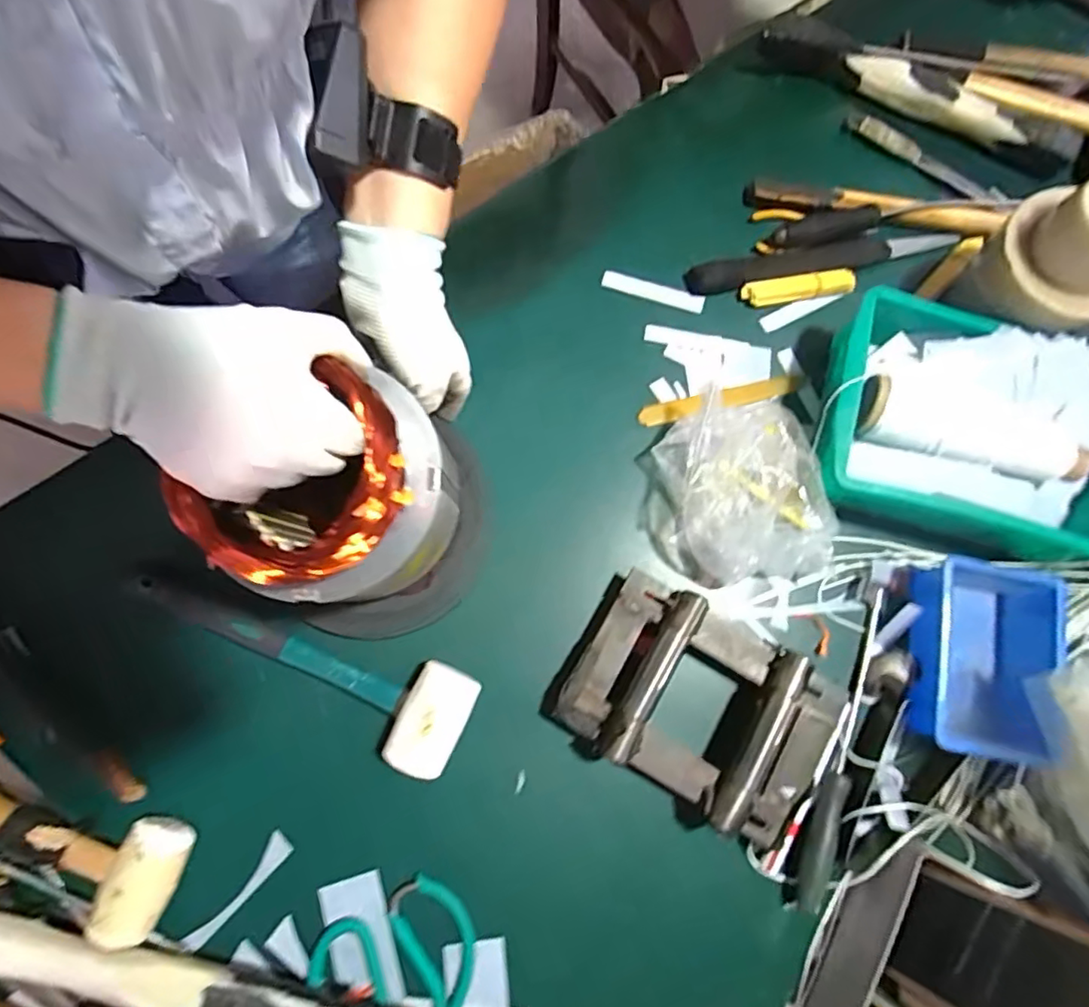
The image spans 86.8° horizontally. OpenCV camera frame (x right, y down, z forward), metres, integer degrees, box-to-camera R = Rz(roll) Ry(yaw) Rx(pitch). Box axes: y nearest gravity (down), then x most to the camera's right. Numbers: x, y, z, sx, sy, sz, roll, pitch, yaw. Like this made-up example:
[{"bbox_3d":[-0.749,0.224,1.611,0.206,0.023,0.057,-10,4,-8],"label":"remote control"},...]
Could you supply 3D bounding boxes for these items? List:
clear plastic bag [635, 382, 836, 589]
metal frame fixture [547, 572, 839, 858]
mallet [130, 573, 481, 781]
[{"bbox_3d":[0.157,-0.016,0.476,0.134,0.078,0.158,-6,78,-2],"label":"clear plastic bag"},{"bbox_3d":[0.123,0.158,0.453,0.211,0.051,0.140,30,79,5],"label":"metal frame fixture"},{"bbox_3d":[-0.191,0.120,0.454,0.278,0.049,0.075,24,79,4],"label":"mallet"}]

